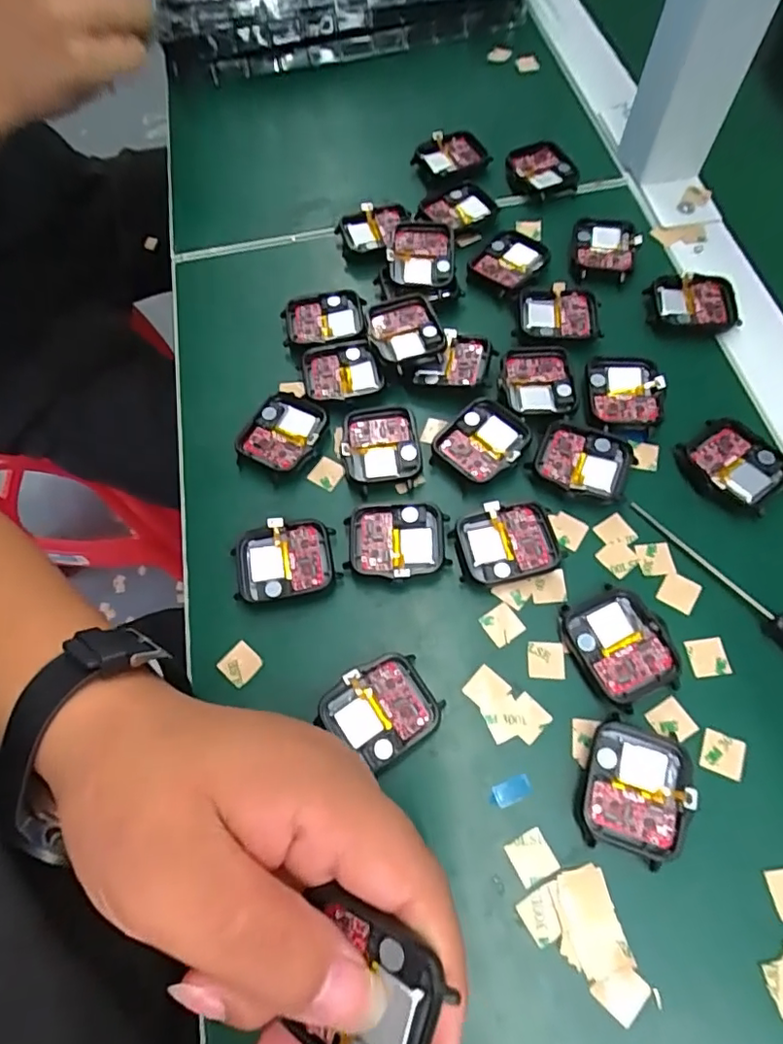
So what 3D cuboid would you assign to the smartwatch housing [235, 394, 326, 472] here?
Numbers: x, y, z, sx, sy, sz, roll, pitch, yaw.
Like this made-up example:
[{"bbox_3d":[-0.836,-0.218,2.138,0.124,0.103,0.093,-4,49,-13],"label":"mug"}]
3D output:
[{"bbox_3d":[-0.055,-0.047,0.292,0.037,0.009,0.041,23,69,13],"label":"smartwatch housing"}]

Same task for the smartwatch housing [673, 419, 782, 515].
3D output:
[{"bbox_3d":[0.163,-0.026,0.271,0.040,0.010,0.046,-38,69,-13],"label":"smartwatch housing"}]

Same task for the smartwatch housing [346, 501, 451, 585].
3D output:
[{"bbox_3d":[0.002,0.010,0.263,0.046,0.007,0.037,-2,66,2],"label":"smartwatch housing"}]

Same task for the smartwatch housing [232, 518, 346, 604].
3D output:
[{"bbox_3d":[-0.049,0.019,0.263,0.046,0.013,0.036,-9,66,-1],"label":"smartwatch housing"}]

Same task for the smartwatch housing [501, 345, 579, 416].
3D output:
[{"bbox_3d":[0.077,-0.074,0.296,0.036,0.004,0.043,-2,66,3],"label":"smartwatch housing"}]

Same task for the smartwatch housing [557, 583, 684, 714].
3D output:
[{"bbox_3d":[0.097,0.053,0.240,0.038,0.010,0.046,-24,67,-7],"label":"smartwatch housing"}]

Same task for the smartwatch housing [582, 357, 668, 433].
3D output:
[{"bbox_3d":[0.119,-0.067,0.289,0.037,0.005,0.045,2,66,4],"label":"smartwatch housing"}]

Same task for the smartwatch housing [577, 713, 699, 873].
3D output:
[{"bbox_3d":[0.092,0.102,0.217,0.038,0.012,0.046,15,68,10],"label":"smartwatch housing"}]

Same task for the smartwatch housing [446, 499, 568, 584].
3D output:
[{"bbox_3d":[0.054,0.010,0.261,0.048,0.010,0.036,-13,66,-3],"label":"smartwatch housing"}]

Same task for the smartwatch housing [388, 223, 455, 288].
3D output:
[{"bbox_3d":[0.018,-0.154,0.325,0.038,0.011,0.040,3,84,-5],"label":"smartwatch housing"}]

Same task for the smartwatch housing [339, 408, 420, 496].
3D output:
[{"bbox_3d":[-0.005,-0.037,0.285,0.038,0.009,0.041,-2,66,2],"label":"smartwatch housing"}]

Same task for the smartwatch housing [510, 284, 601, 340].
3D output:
[{"bbox_3d":[0.092,-0.116,0.312,0.044,0.005,0.034,4,66,5],"label":"smartwatch housing"}]

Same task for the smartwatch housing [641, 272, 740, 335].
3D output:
[{"bbox_3d":[0.167,-0.121,0.314,0.044,0.008,0.038,2,66,4],"label":"smartwatch housing"}]

